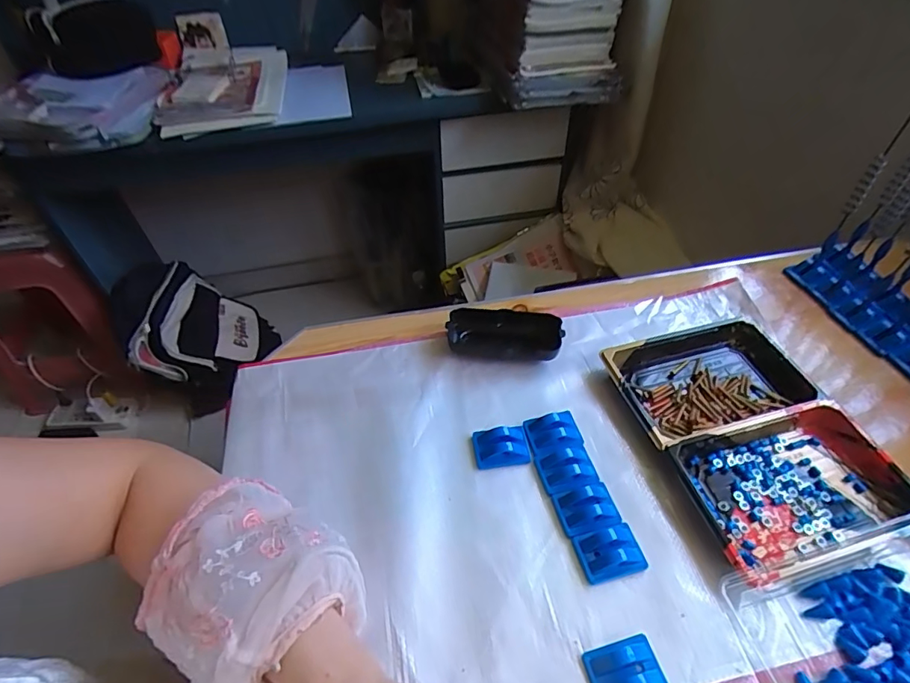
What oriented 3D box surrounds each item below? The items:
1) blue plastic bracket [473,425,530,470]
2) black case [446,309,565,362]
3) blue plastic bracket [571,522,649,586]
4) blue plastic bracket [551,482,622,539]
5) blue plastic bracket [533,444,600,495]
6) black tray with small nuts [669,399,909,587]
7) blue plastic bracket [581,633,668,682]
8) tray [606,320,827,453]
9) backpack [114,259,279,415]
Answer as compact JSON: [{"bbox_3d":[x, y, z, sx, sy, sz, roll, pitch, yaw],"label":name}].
[{"bbox_3d":[0.038,0.084,0.410,0.044,0.011,0.033,-7,47,-5],"label":"blue plastic bracket"},{"bbox_3d":[0.048,-0.007,0.486,0.108,0.026,0.050,9,48,10],"label":"black case"},{"bbox_3d":[0.112,0.149,0.354,0.045,0.016,0.033,-12,47,-9],"label":"blue plastic bracket"},{"bbox_3d":[0.100,0.125,0.373,0.043,0.013,0.035,-11,47,-9],"label":"blue plastic bracket"},{"bbox_3d":[0.090,0.101,0.395,0.045,0.014,0.036,-12,47,-9],"label":"blue plastic bracket"},{"bbox_3d":[0.255,0.105,0.373,0.160,0.030,0.108,-12,48,-10],"label":"black tray with small nuts"},{"bbox_3d":[0.106,0.204,0.306,0.044,0.010,0.034,-12,47,-9],"label":"blue plastic bracket"},{"bbox_3d":[0.228,0.033,0.449,0.166,0.022,0.108,-12,48,-10],"label":"tray"},{"bbox_3d":[-0.664,-0.041,1.317,0.194,0.342,0.357,13,49,14],"label":"backpack"}]

